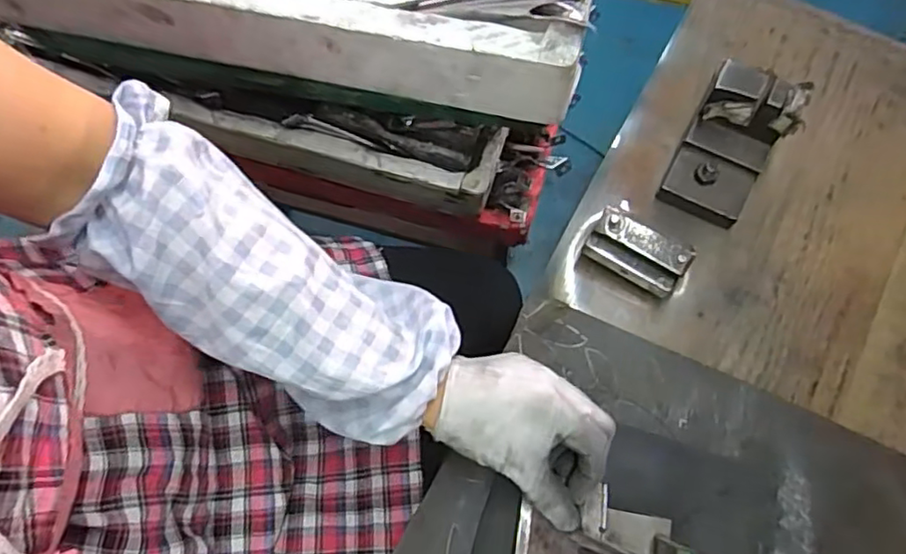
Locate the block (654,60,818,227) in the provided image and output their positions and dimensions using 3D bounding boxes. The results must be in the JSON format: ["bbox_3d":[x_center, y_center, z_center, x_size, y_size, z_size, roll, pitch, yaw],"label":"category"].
[{"bbox_3d":[0.211,-0.102,0.477,0.068,0.072,0.097,25,75,8],"label":"block"}]

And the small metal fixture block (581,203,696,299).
[{"bbox_3d":[0.135,-0.017,0.462,0.069,0.057,0.030,33,76,10],"label":"small metal fixture block"}]

